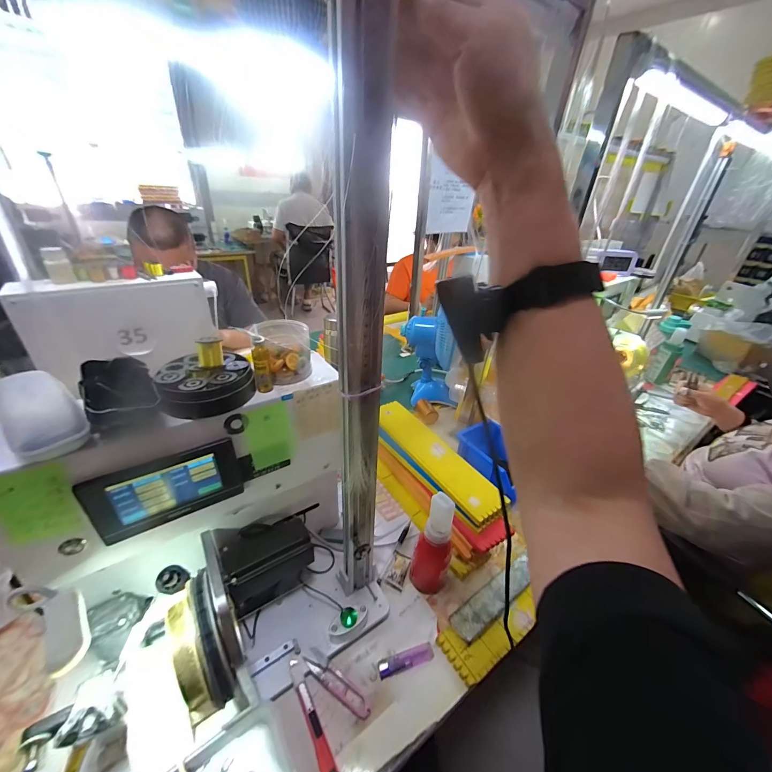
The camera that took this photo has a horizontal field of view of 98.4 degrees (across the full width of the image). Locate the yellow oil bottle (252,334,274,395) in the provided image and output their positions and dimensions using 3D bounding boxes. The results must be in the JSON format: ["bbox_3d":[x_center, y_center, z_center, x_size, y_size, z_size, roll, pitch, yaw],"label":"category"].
[{"bbox_3d":[-0.143,-0.024,0.385,0.017,0.070,0.020,-8,34,-19],"label":"yellow oil bottle"}]

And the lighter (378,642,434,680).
[{"bbox_3d":[0.028,0.384,0.466,0.078,0.010,0.021,-6,33,-16],"label":"lighter"}]

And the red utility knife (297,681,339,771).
[{"bbox_3d":[-0.082,0.420,0.400,0.016,0.004,0.107,-16,49,-29],"label":"red utility knife"}]

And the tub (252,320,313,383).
[{"bbox_3d":[-0.121,-0.040,0.405,0.055,0.066,0.059,3,32,-2],"label":"tub"}]

